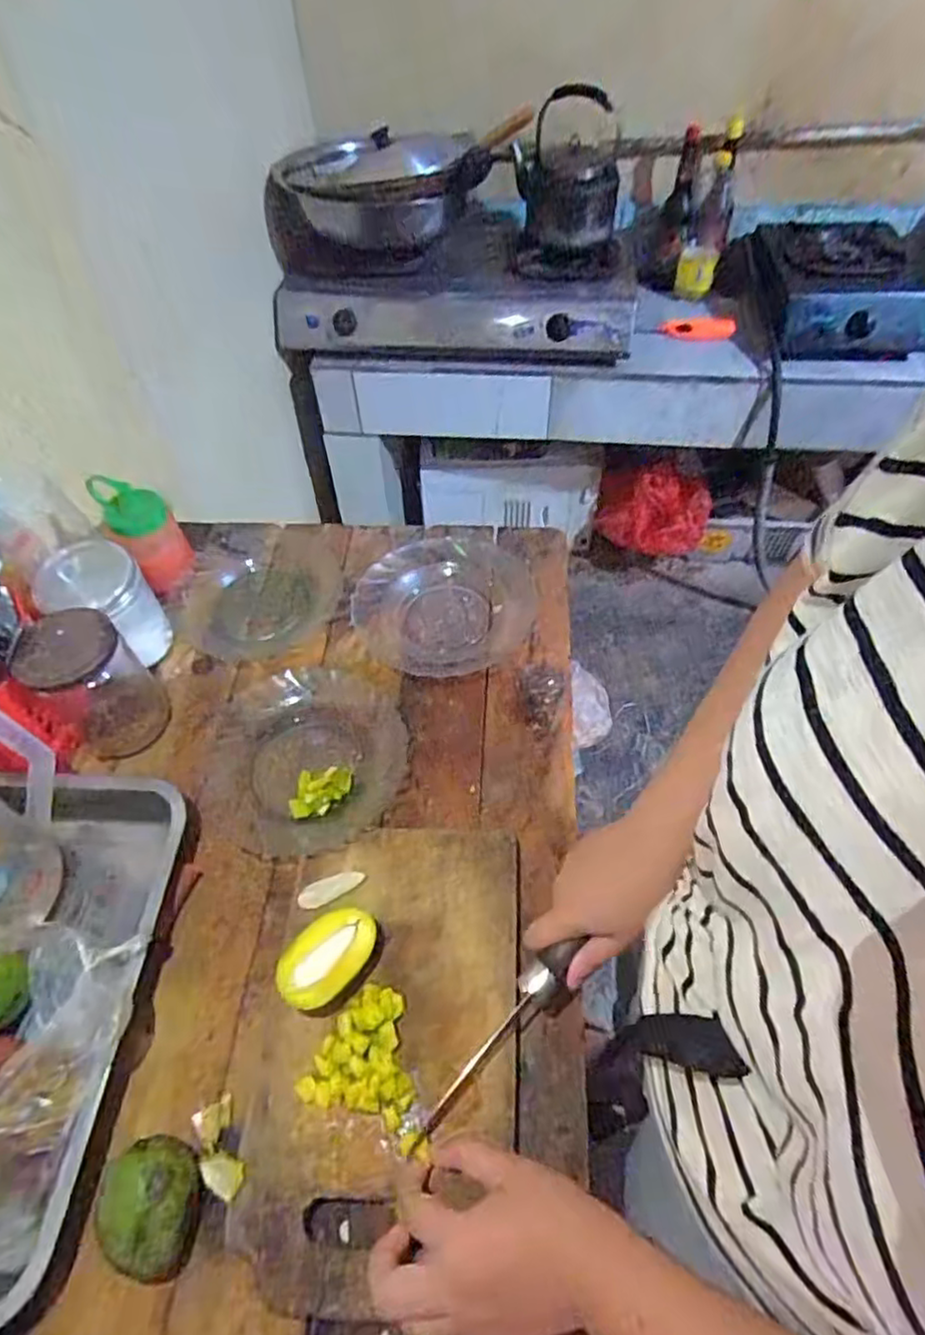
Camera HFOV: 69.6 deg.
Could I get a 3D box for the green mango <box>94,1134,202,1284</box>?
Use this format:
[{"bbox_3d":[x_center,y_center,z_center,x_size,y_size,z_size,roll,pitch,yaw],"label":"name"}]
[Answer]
[{"bbox_3d":[-0.193,0.330,0.409,0.054,0.055,0.071,-28,58,-16],"label":"green mango"}]

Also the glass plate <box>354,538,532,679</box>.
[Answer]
[{"bbox_3d":[-0.011,-0.071,0.711,0.200,0.024,0.168,-29,59,-17],"label":"glass plate"}]

